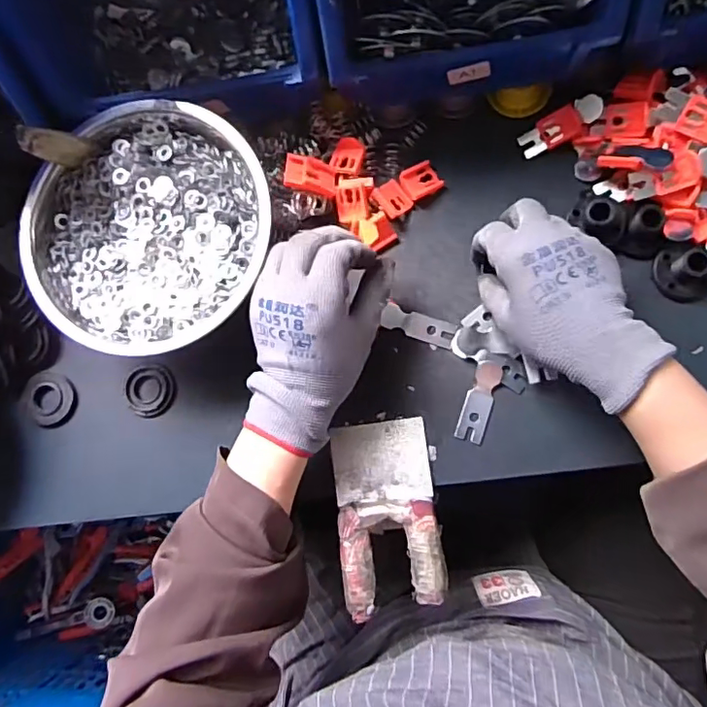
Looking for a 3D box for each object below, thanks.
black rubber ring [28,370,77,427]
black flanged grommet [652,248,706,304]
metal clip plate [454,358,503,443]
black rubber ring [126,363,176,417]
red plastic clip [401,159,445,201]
[{"bbox_3d":[-0.259,0.039,0.466,0.043,0.004,0.047,-1,85,7],"label":"black rubber ring"},{"bbox_3d":[0.251,-0.059,0.403,0.045,0.029,0.039,-2,85,7],"label":"black flanged grommet"},{"bbox_3d":[0.098,0.037,0.422,0.021,0.006,0.063,17,87,8],"label":"metal clip plate"},{"bbox_3d":[-0.169,0.032,0.455,0.042,0.004,0.043,-1,85,7],"label":"black rubber ring"},{"bbox_3d":[0.054,-0.140,0.442,0.030,0.008,0.026,-29,82,4],"label":"red plastic clip"}]

